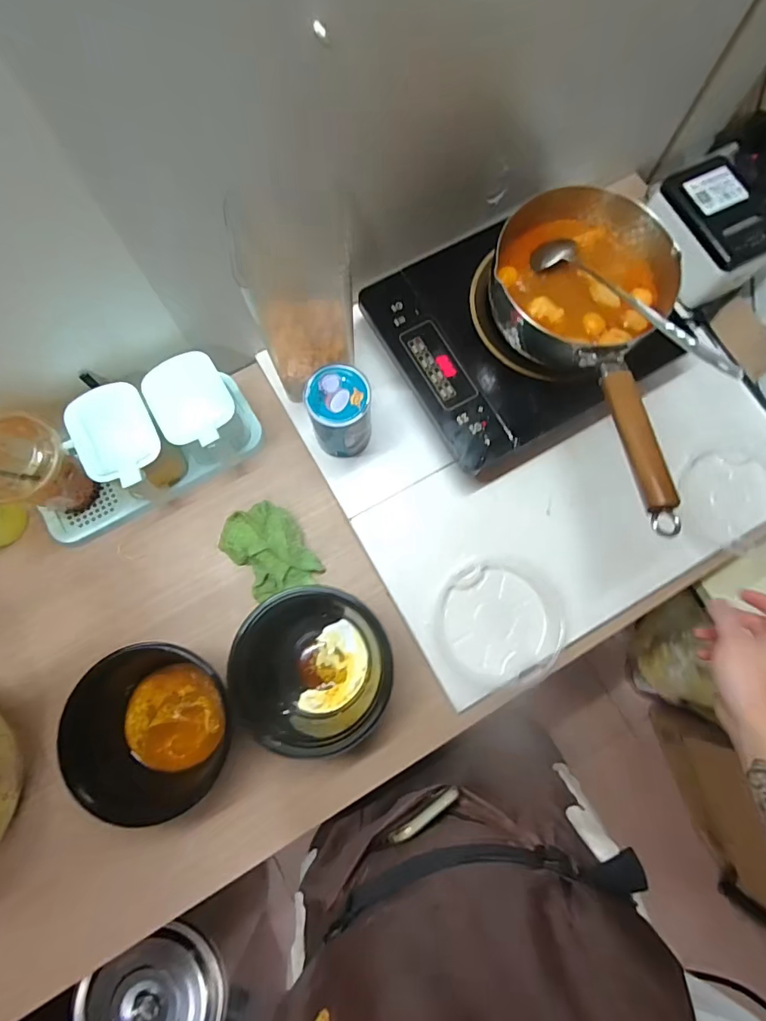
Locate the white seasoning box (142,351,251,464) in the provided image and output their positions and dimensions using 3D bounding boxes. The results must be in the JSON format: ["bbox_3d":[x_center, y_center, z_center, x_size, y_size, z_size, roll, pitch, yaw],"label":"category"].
[{"bbox_3d":[-0.215,-0.110,0.574,0.084,0.109,0.103,-31,78,-7],"label":"white seasoning box"}]

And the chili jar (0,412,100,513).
[{"bbox_3d":[-0.381,-0.045,0.540,0.079,0.130,0.084,0,76,0],"label":"chili jar"}]

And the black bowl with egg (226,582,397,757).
[{"bbox_3d":[-0.076,0.179,0.530,0.159,0.093,0.143,5,76,1],"label":"black bowl with egg"}]

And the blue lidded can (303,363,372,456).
[{"bbox_3d":[-0.049,-0.111,0.568,0.069,0.121,0.069,0,76,0],"label":"blue lidded can"}]

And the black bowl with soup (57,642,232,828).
[{"bbox_3d":[-0.243,0.234,0.517,0.136,0.111,0.168,11,76,3],"label":"black bowl with soup"}]

